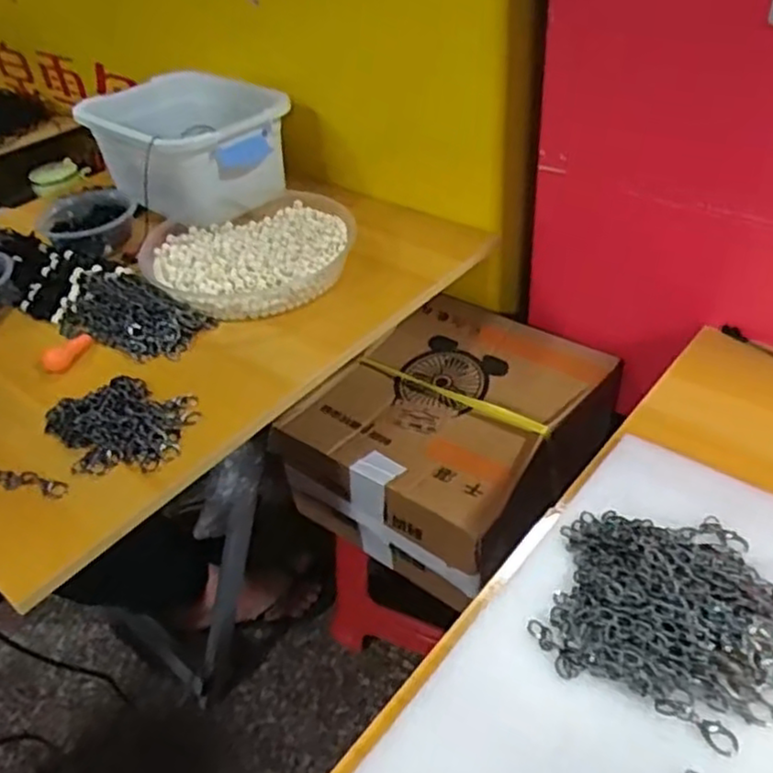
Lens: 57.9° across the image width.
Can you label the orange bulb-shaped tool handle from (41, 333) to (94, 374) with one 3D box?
[{"bbox_3d":[-0.326,-0.035,0.720,0.024,0.027,0.058,15,45,22],"label":"orange bulb-shaped tool handle"}]

